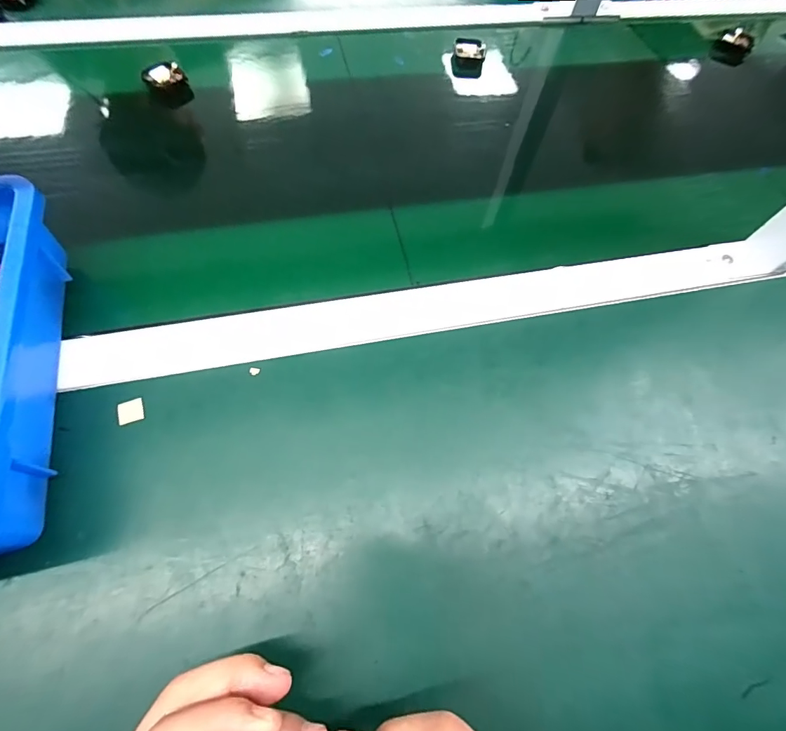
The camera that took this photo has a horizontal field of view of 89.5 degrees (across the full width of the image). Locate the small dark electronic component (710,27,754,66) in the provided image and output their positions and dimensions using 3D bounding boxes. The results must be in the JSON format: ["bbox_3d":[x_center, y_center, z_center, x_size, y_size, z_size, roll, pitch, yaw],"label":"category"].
[{"bbox_3d":[0.468,-0.439,0.546,0.043,0.034,0.028,37,67,13],"label":"small dark electronic component"}]

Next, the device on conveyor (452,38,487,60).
[{"bbox_3d":[0.095,-0.389,0.490,0.040,0.017,0.022,5,64,-1],"label":"device on conveyor"}]

